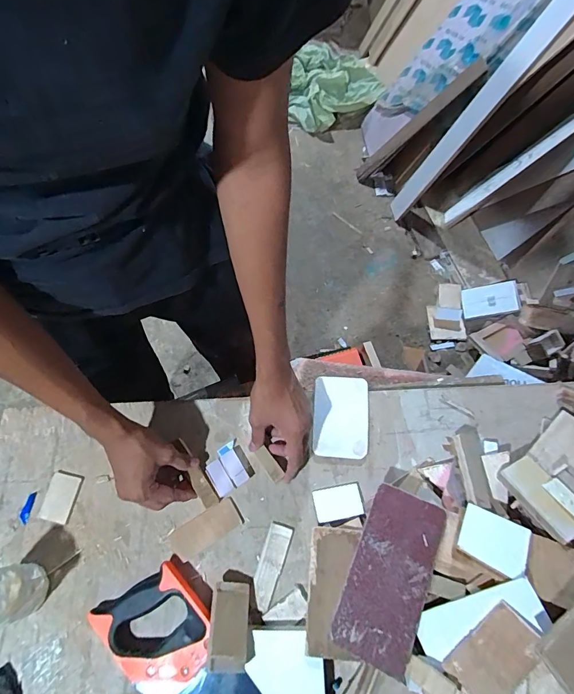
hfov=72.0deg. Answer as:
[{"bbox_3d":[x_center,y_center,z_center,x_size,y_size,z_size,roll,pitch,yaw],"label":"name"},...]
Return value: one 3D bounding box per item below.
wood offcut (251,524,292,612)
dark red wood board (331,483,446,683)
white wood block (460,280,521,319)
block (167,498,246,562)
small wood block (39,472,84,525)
[{"bbox_3d":[-0.023,0.295,0.533,0.031,0.006,0.103,18,70,6],"label":"wood offcut"},{"bbox_3d":[0.127,0.278,0.488,0.090,0.016,0.189,23,71,8],"label":"dark red wood board"},{"bbox_3d":[0.714,-0.167,1.394,0.177,0.024,0.104,-10,87,28],"label":"white wood block"},{"bbox_3d":[-0.115,0.256,0.555,0.101,0.004,0.043,-30,72,-11],"label":"block"},{"bbox_3d":[-0.331,0.218,0.576,0.046,0.007,0.067,12,69,4],"label":"small wood block"}]

